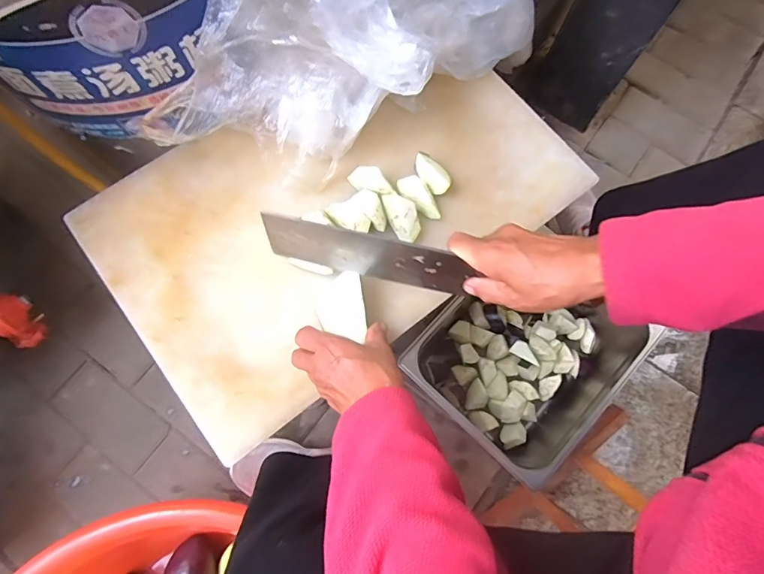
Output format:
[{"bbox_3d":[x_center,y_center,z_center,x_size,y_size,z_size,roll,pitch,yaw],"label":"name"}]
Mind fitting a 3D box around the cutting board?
[{"bbox_3d":[-0.052,-0.107,0.544,0.555,0.028,0.354,-36,79,-10],"label":"cutting board"}]

